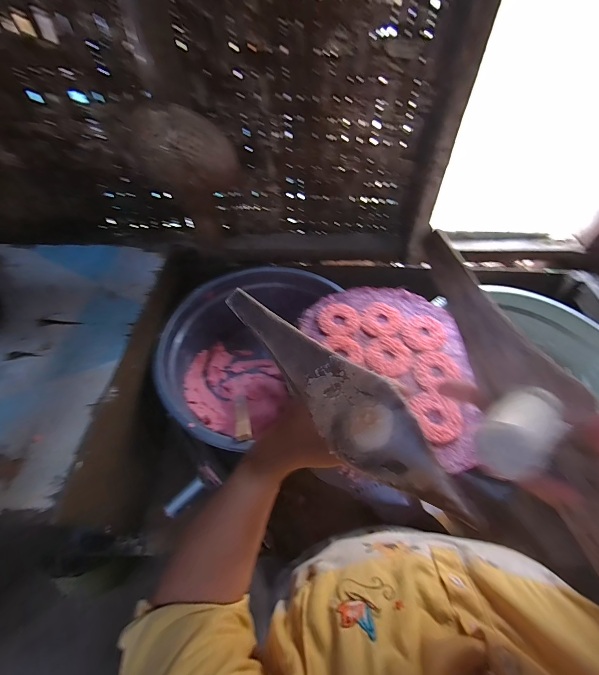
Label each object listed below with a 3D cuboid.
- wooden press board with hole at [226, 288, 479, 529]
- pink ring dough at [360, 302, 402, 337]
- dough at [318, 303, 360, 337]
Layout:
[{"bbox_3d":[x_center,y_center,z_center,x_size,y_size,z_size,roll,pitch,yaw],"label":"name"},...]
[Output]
[{"bbox_3d":[0.043,0.053,0.226,0.236,0.023,0.058,44,59,-8],"label":"wooden press board with hole"},{"bbox_3d":[0.165,-0.038,0.601,0.075,0.008,0.091,34,60,23],"label":"pink ring dough"},{"bbox_3d":[0.078,-0.035,0.598,0.079,0.010,0.078,3,53,2],"label":"dough"}]

